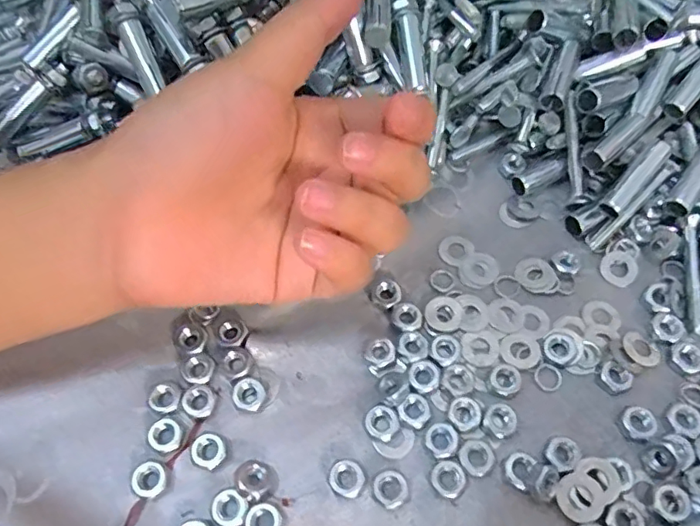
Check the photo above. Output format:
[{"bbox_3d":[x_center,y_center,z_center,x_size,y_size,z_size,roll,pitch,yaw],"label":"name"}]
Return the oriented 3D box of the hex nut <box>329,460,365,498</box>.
[{"bbox_3d":[-0.001,0.081,0.205,0.012,0.006,0.013,27,64,14],"label":"hex nut"}]

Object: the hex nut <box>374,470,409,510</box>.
[{"bbox_3d":[0.015,0.084,0.203,0.012,0.007,0.012,-32,66,-17],"label":"hex nut"}]

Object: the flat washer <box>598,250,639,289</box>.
[{"bbox_3d":[0.124,0.002,0.251,0.016,0.004,0.017,38,67,19],"label":"flat washer"}]

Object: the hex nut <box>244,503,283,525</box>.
[{"bbox_3d":[-0.031,0.094,0.197,0.013,0.006,0.012,14,61,7],"label":"hex nut"}]

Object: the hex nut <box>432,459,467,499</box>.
[{"bbox_3d":[0.037,0.081,0.205,0.012,0.004,0.013,-31,66,-17],"label":"hex nut"}]

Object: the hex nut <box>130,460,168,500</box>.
[{"bbox_3d":[-0.075,0.081,0.204,0.012,0.004,0.012,-39,68,-20],"label":"hex nut"}]

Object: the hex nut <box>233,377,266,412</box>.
[{"bbox_3d":[-0.041,0.053,0.220,0.012,0.007,0.013,6,61,3],"label":"hex nut"}]

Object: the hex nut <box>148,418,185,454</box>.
[{"bbox_3d":[-0.072,0.068,0.213,0.013,0.004,0.013,34,66,17],"label":"hex nut"}]

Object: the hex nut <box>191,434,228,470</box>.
[{"bbox_3d":[-0.054,0.072,0.209,0.012,0.005,0.013,41,68,20],"label":"hex nut"}]

